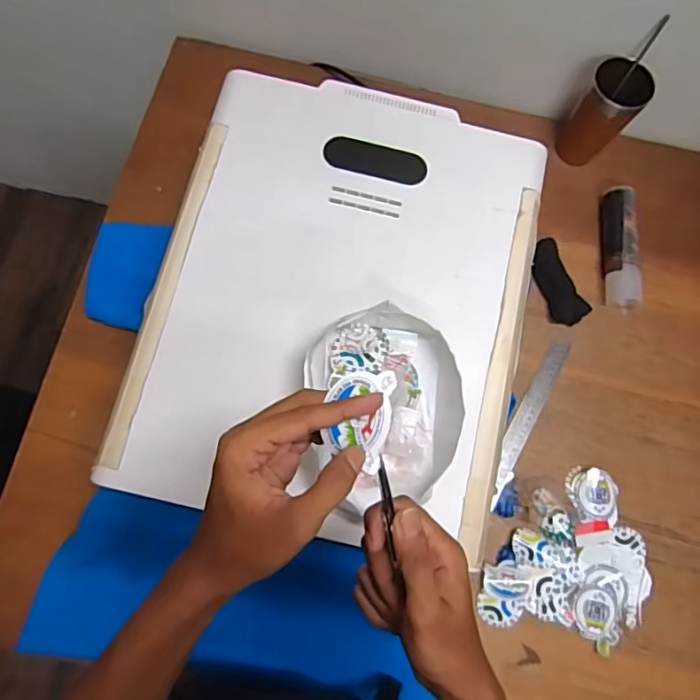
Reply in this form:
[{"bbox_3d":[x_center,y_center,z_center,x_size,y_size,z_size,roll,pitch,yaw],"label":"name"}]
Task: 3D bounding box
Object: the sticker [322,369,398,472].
[{"bbox_3d":[0.005,0.045,0.342,0.040,0.009,0.064,10,98,0],"label":"sticker"}]

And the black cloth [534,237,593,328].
[{"bbox_3d":[0.298,-0.098,0.776,0.051,0.014,0.125,-22,79,-8],"label":"black cloth"}]

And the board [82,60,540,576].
[{"bbox_3d":[-0.005,-0.067,0.589,0.397,0.030,0.508,12,77,3],"label":"board"}]

